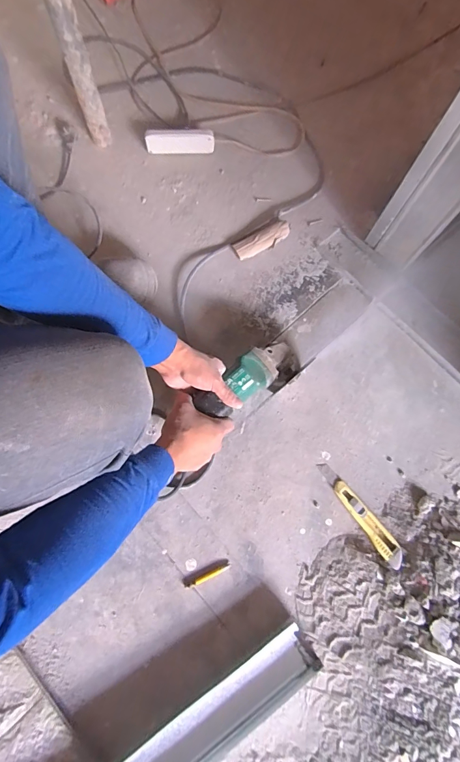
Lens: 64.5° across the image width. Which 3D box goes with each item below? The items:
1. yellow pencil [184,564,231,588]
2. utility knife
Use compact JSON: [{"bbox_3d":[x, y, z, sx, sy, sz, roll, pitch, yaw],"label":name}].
[{"bbox_3d":[-0.035,0.318,0.592,0.078,0.008,0.011,-22,77,-7],"label":"yellow pencil"},{"bbox_3d":[0.223,0.221,0.620,0.035,0.020,0.192,-33,78,-9],"label":"utility knife"}]

